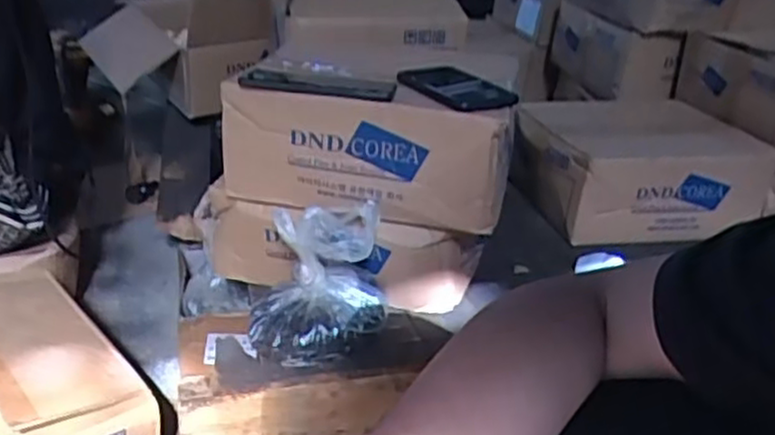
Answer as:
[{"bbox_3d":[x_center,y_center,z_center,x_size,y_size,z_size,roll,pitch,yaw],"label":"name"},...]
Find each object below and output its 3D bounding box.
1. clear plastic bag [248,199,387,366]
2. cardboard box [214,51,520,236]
[{"bbox_3d":[-0.070,0.066,0.775,0.148,0.128,0.125,1,26,-10],"label":"clear plastic bag"},{"bbox_3d":[-0.016,-0.106,0.843,0.313,0.148,0.184,10,26,8],"label":"cardboard box"}]

